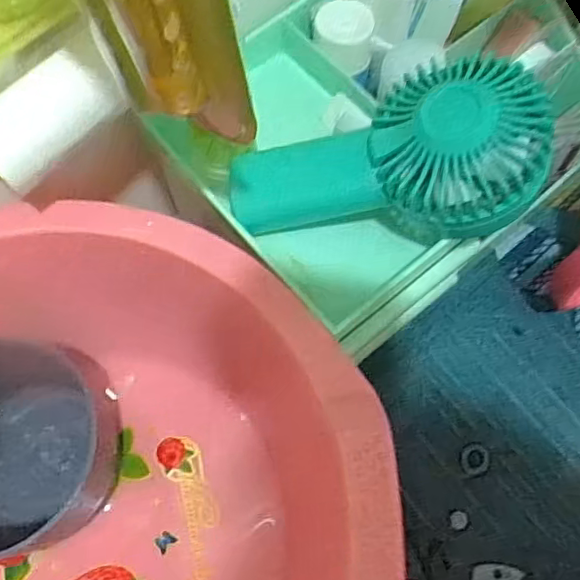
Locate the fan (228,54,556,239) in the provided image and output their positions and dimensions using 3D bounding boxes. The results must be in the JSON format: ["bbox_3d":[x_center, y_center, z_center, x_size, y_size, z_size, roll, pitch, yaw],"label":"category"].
[{"bbox_3d":[0.044,-0.055,0.282,0.142,0.040,0.069,-10,88,25],"label":"fan"}]

